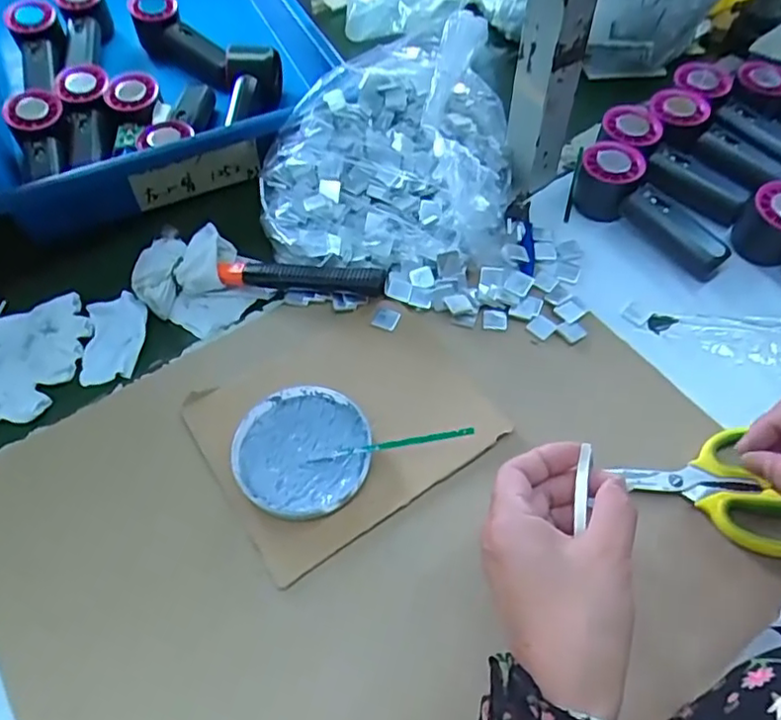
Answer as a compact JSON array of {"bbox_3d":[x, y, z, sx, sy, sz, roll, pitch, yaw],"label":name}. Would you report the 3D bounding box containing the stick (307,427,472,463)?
[{"bbox_3d":[-0.001,0.062,0.445,0.126,0.008,0.007,-13,58,17],"label":"stick"}]

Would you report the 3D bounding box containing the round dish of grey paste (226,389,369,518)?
[{"bbox_3d":[-0.065,0.067,0.457,0.098,0.015,0.098,-2,56,2],"label":"round dish of grey paste"}]

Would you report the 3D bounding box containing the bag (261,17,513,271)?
[{"bbox_3d":[-0.005,-0.198,0.576,0.236,0.080,0.256,-3,56,1],"label":"bag"}]

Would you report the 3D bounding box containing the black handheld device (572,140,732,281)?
[{"bbox_3d":[0.242,-0.140,0.565,0.150,0.055,0.057,34,64,23],"label":"black handheld device"}]

